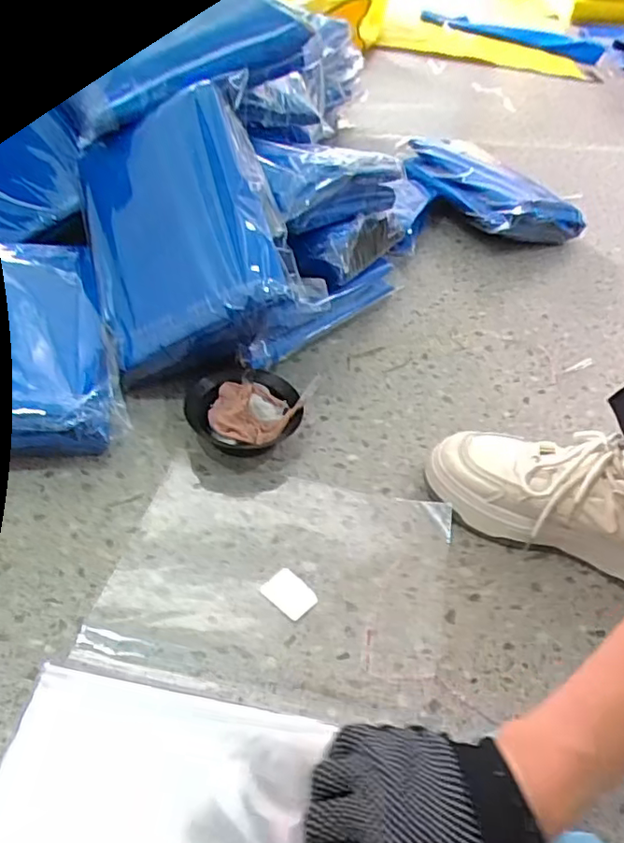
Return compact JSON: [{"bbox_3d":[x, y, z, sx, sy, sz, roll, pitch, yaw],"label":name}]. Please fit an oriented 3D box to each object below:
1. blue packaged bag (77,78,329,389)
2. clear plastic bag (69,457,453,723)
[{"bbox_3d":[-0.131,-0.193,0.603,0.200,0.051,0.265,-22,73,14],"label":"blue packaged bag"},{"bbox_3d":[-0.023,0.123,0.482,0.257,0.009,0.196,10,43,3],"label":"clear plastic bag"}]

